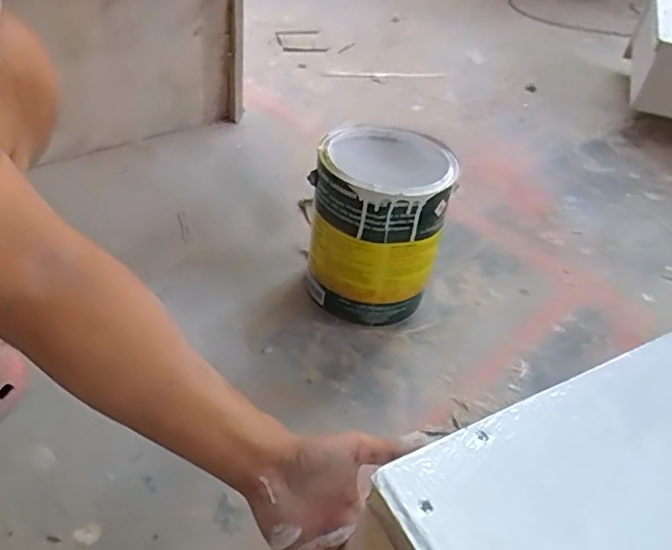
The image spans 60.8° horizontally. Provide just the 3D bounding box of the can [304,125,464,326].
[{"bbox_3d":[0.051,-0.066,0.732,0.155,0.204,0.186,12,41,5],"label":"can"}]

